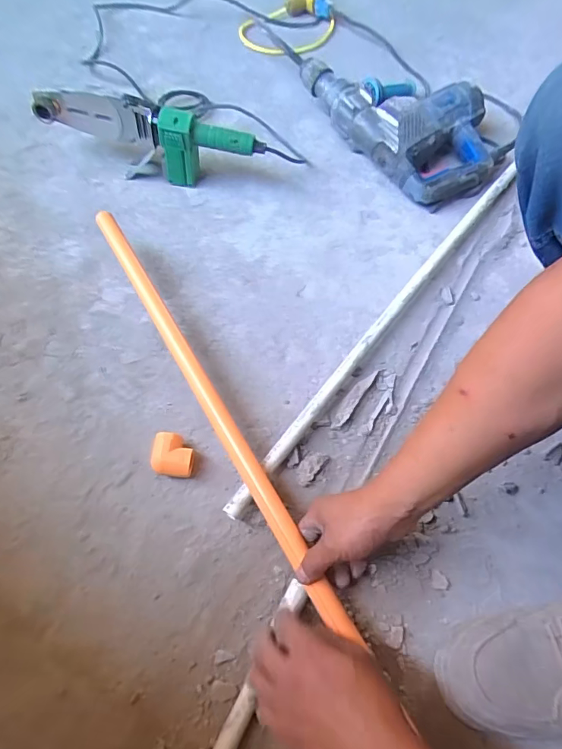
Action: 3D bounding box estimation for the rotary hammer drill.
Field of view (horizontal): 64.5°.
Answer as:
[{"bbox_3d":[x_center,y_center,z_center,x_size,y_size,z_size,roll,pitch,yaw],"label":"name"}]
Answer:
[{"bbox_3d":[0.238,-0.490,0.857,0.242,0.097,0.380,-32,69,-19],"label":"rotary hammer drill"}]

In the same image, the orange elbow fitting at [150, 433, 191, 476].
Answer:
[{"bbox_3d":[-0.134,0.102,0.556,0.049,0.037,0.049,3,62,-2],"label":"orange elbow fitting"}]

